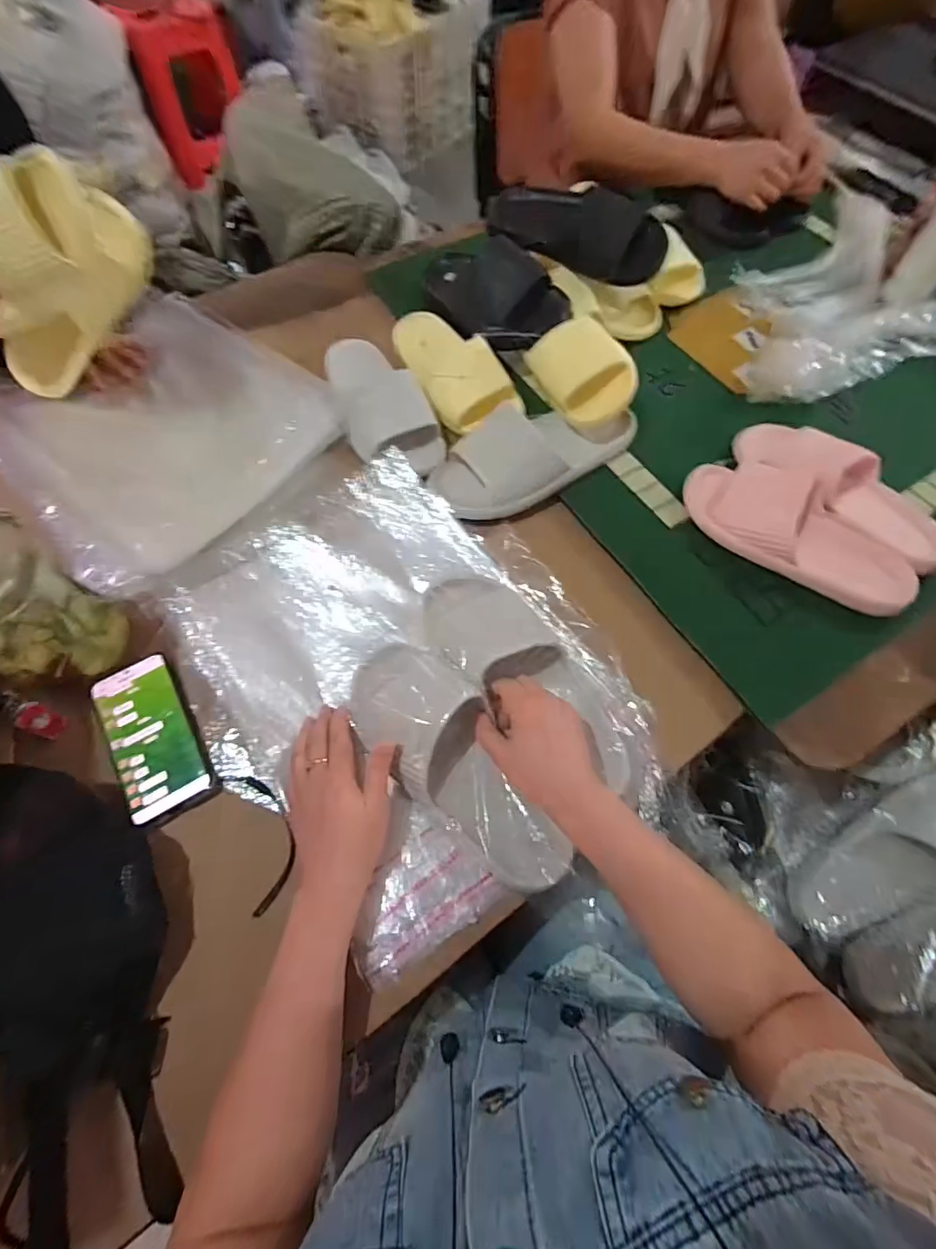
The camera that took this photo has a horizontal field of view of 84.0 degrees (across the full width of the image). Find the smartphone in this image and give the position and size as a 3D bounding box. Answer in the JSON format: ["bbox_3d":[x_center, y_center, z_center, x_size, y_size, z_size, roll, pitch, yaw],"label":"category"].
[{"bbox_3d":[-0.305,0.106,0.498,0.077,0.011,0.162,-32,69,-14],"label":"smartphone"}]

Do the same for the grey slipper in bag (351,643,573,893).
[{"bbox_3d":[-0.014,0.119,0.466,0.097,0.067,0.259,-36,72,-16],"label":"grey slipper in bag"}]

